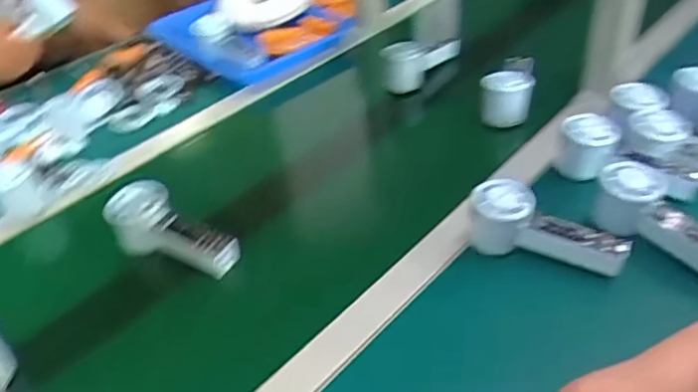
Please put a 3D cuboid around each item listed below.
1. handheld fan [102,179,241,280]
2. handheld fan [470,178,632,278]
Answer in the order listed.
[{"bbox_3d":[-0.198,0.037,0.657,0.165,0.070,0.055,13,41,21],"label":"handheld fan"},{"bbox_3d":[0.201,0.041,0.608,0.159,0.067,0.054,22,44,12],"label":"handheld fan"}]

